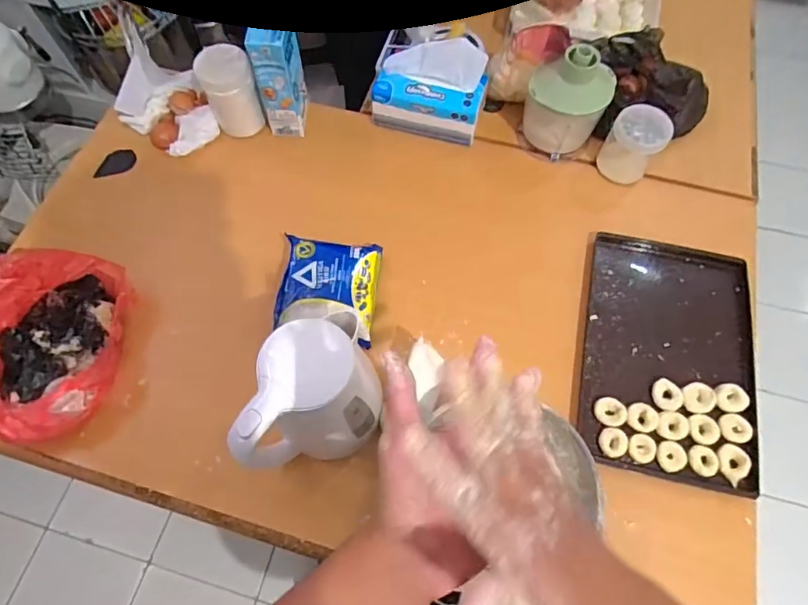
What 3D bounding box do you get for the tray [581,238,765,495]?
[{"bbox_3d":[0.392,0.069,0.723,0.237,0.021,0.358,11,68,5],"label":"tray"}]

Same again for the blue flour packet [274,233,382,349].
[{"bbox_3d":[-0.114,-0.021,0.750,0.143,0.057,0.162,5,67,2],"label":"blue flour packet"}]

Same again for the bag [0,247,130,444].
[{"bbox_3d":[-0.491,0.053,0.671,0.161,0.150,0.250,2,67,1],"label":"bag"}]

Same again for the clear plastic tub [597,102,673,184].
[{"bbox_3d":[0.378,-0.259,0.820,0.085,0.112,0.071,32,71,13],"label":"clear plastic tub"}]

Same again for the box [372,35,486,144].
[{"bbox_3d":[0.046,-0.365,0.856,0.182,0.117,0.126,16,68,7],"label":"box"}]

